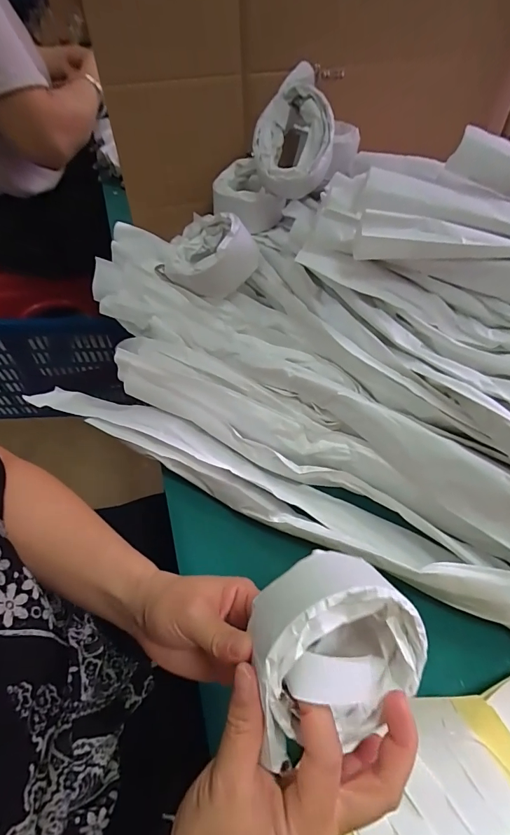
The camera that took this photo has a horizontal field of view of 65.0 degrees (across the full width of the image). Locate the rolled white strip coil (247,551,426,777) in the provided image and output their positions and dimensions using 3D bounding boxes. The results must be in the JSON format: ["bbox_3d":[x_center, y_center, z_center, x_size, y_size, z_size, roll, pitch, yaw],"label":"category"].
[{"bbox_3d":[0.039,0.135,0.221,0.101,0.057,0.091,-43,93,-22],"label":"rolled white strip coil"}]

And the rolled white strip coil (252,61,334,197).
[{"bbox_3d":[0.041,-0.304,0.439,0.079,0.092,0.100,2,60,-3],"label":"rolled white strip coil"}]

